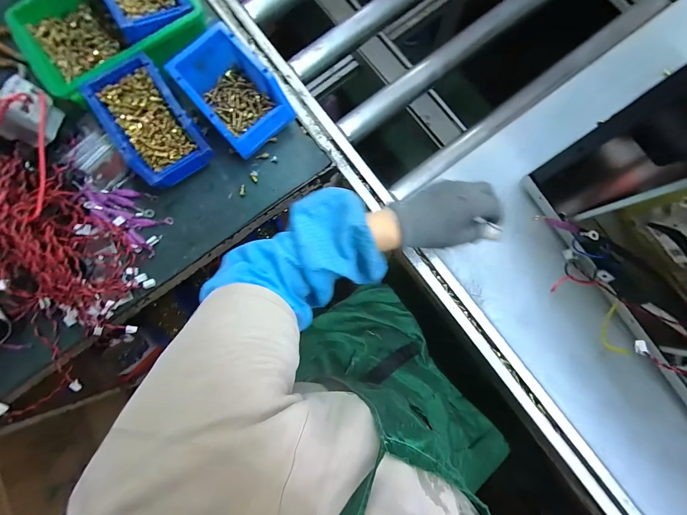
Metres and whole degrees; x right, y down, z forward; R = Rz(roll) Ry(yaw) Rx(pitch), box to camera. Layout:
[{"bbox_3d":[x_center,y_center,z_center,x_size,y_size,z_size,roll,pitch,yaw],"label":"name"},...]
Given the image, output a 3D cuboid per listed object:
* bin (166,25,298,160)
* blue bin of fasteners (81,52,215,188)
[{"bbox_3d":[-0.167,-0.246,0.446,0.112,0.077,0.157,-44,85,-4],"label":"bin"},{"bbox_3d":[-0.286,-0.200,0.439,0.110,0.068,0.167,-36,84,-3],"label":"blue bin of fasteners"}]

